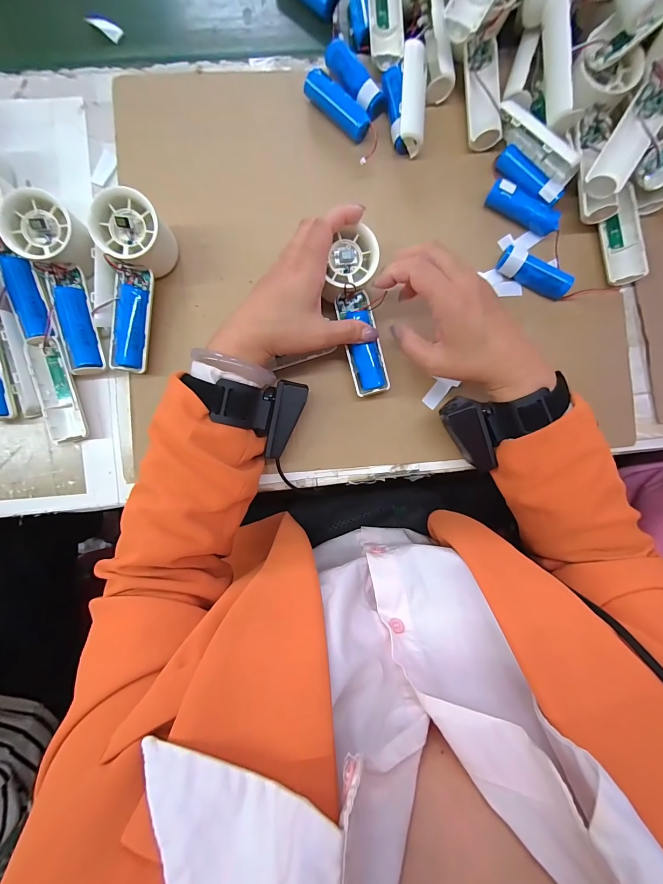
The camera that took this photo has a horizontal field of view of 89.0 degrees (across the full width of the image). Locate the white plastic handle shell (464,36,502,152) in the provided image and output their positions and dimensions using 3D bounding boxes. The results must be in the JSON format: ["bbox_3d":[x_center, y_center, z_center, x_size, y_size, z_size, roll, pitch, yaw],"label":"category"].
[{"bbox_3d":[0.151,-0.346,0.338,0.034,0.022,0.097,-5,87,-3],"label":"white plastic handle shell"}]

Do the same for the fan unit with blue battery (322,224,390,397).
[{"bbox_3d":[0.024,-0.116,0.315,0.046,0.027,0.142,-10,100,-2],"label":"fan unit with blue battery"}]

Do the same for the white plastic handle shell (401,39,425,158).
[{"bbox_3d":[0.080,-0.344,0.338,0.024,0.026,0.100,3,86,-2],"label":"white plastic handle shell"}]

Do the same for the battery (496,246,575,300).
[{"bbox_3d":[0.202,-0.168,0.338,0.073,0.024,0.019,28,86,-1],"label":"battery"}]

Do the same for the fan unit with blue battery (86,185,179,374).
[{"bbox_3d":[-0.188,-0.143,0.311,0.053,0.058,0.149,13,86,-2],"label":"fan unit with blue battery"}]

